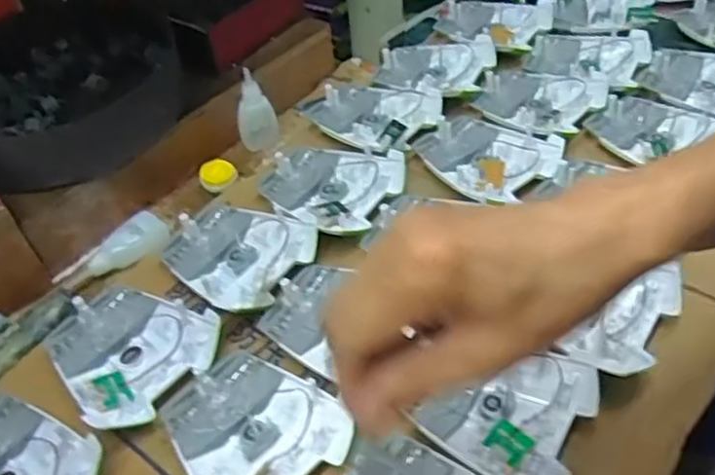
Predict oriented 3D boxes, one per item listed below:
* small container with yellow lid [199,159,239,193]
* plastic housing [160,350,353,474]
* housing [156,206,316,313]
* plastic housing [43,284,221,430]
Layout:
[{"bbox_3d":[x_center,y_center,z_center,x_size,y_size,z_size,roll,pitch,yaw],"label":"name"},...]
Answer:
[{"bbox_3d":[-0.123,-0.056,0.591,0.032,0.012,0.029,-20,48,-15],"label":"small container with yellow lid"},{"bbox_3d":[-0.066,0.116,0.413,0.095,0.015,0.109,-38,53,-26],"label":"plastic housing"},{"bbox_3d":[-0.095,0.011,0.513,0.105,0.018,0.090,23,52,24],"label":"housing"},{"bbox_3d":[-0.159,0.073,0.462,0.108,0.021,0.096,29,56,29],"label":"plastic housing"}]

